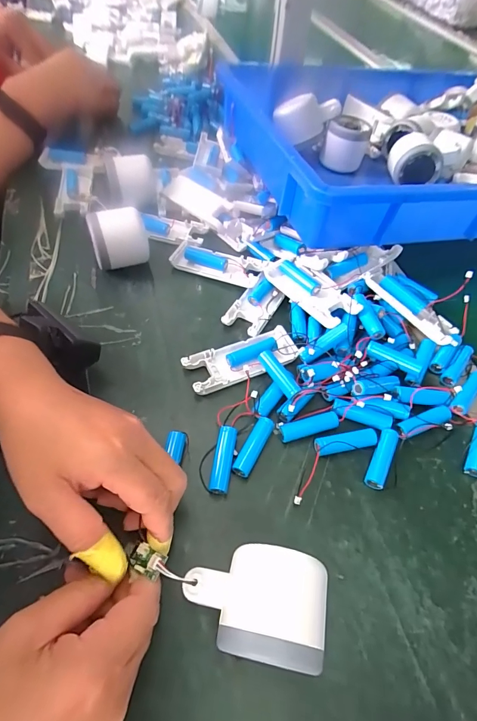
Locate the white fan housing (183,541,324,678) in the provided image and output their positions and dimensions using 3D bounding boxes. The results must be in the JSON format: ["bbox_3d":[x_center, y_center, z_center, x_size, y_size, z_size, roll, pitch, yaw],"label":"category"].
[{"bbox_3d":[0.008,0.142,0.223,0.080,0.062,0.053,10,55,4],"label":"white fan housing"}]

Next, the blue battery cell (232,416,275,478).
[{"bbox_3d":[0.012,0.070,0.304,0.015,0.015,0.050,26,57,14],"label":"blue battery cell"}]

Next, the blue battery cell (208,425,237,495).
[{"bbox_3d":[-0.012,0.078,0.294,0.014,0.017,0.048,9,55,3],"label":"blue battery cell"}]

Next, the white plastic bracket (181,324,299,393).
[{"bbox_3d":[0.001,-0.003,0.348,0.100,0.017,0.040,-18,58,-16],"label":"white plastic bracket"}]

